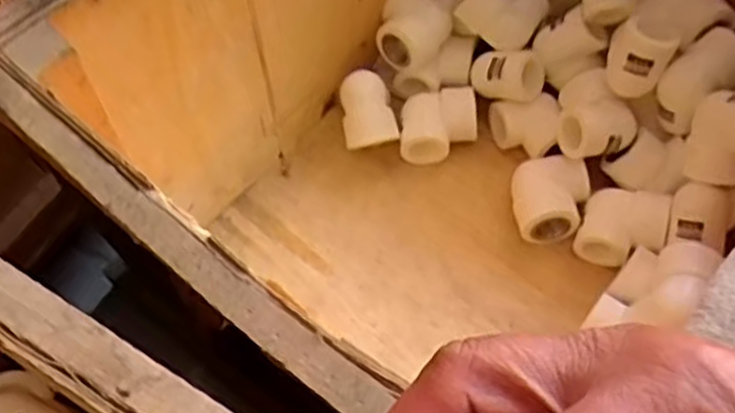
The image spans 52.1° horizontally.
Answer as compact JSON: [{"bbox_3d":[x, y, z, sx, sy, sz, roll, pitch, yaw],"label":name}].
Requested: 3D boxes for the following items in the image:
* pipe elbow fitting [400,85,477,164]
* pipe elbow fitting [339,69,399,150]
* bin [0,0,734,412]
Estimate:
[{"bbox_3d":[0.053,-0.061,0.564,0.055,0.029,0.058,-1,60,1],"label":"pipe elbow fitting"},{"bbox_3d":[0.001,-0.068,0.561,0.039,0.051,0.049,-9,60,-4],"label":"pipe elbow fitting"},{"bbox_3d":[0.081,-0.066,0.449,0.317,0.240,0.444,33,66,19],"label":"bin"}]

